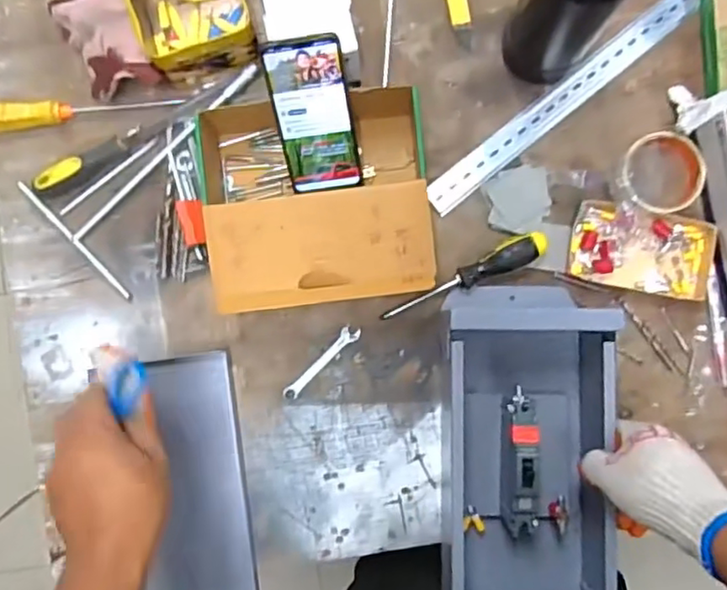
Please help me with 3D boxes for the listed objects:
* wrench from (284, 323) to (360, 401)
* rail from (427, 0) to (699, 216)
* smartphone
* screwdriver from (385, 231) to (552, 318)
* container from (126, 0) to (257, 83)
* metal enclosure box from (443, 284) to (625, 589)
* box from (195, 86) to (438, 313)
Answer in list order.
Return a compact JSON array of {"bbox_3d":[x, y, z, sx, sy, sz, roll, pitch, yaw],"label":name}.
[{"bbox_3d":[-0.046,0.076,0.691,0.020,0.006,0.109,44,89,4],"label":"wrench"},{"bbox_3d":[0.223,-0.222,0.694,0.367,0.010,0.037,-39,86,-1],"label":"rail"},{"bbox_3d":[-0.049,-0.181,0.637,0.076,0.011,0.159,-10,128,1],"label":"smartphone"},{"bbox_3d":[0.108,-0.020,0.673,0.189,0.024,0.030,-25,86,0],"label":"screwdriver"},{"bbox_3d":[-0.183,-0.299,0.662,0.116,0.095,0.117,-18,86,1],"label":"container"},{"bbox_3d":[0.165,0.163,0.630,0.157,0.104,0.351,0,84,2],"label":"metal enclosure box"},{"bbox_3d":[-0.047,-0.101,0.663,0.227,0.080,0.217,-6,86,2],"label":"box"}]

